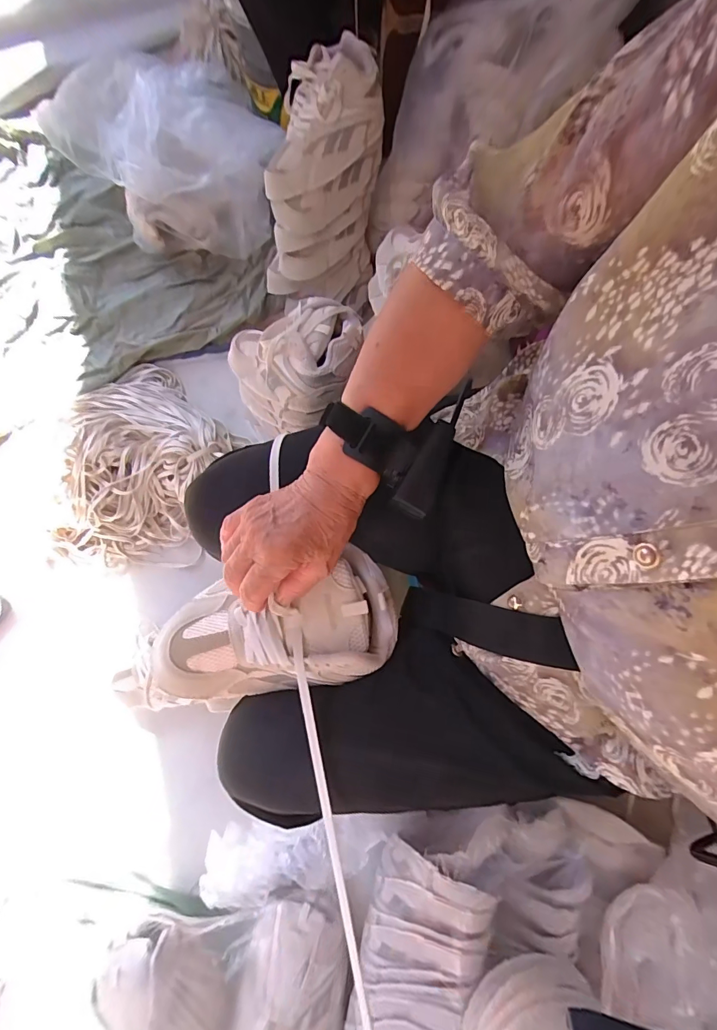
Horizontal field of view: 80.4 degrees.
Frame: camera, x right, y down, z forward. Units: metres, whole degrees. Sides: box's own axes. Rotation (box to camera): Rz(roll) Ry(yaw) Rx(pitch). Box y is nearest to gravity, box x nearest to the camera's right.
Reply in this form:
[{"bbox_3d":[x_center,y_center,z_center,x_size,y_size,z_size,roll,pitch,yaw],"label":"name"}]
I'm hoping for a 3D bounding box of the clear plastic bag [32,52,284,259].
[{"bbox_3d":[-0.359,-0.748,0.877,0.363,0.127,0.418,-43,82,-8],"label":"clear plastic bag"}]

